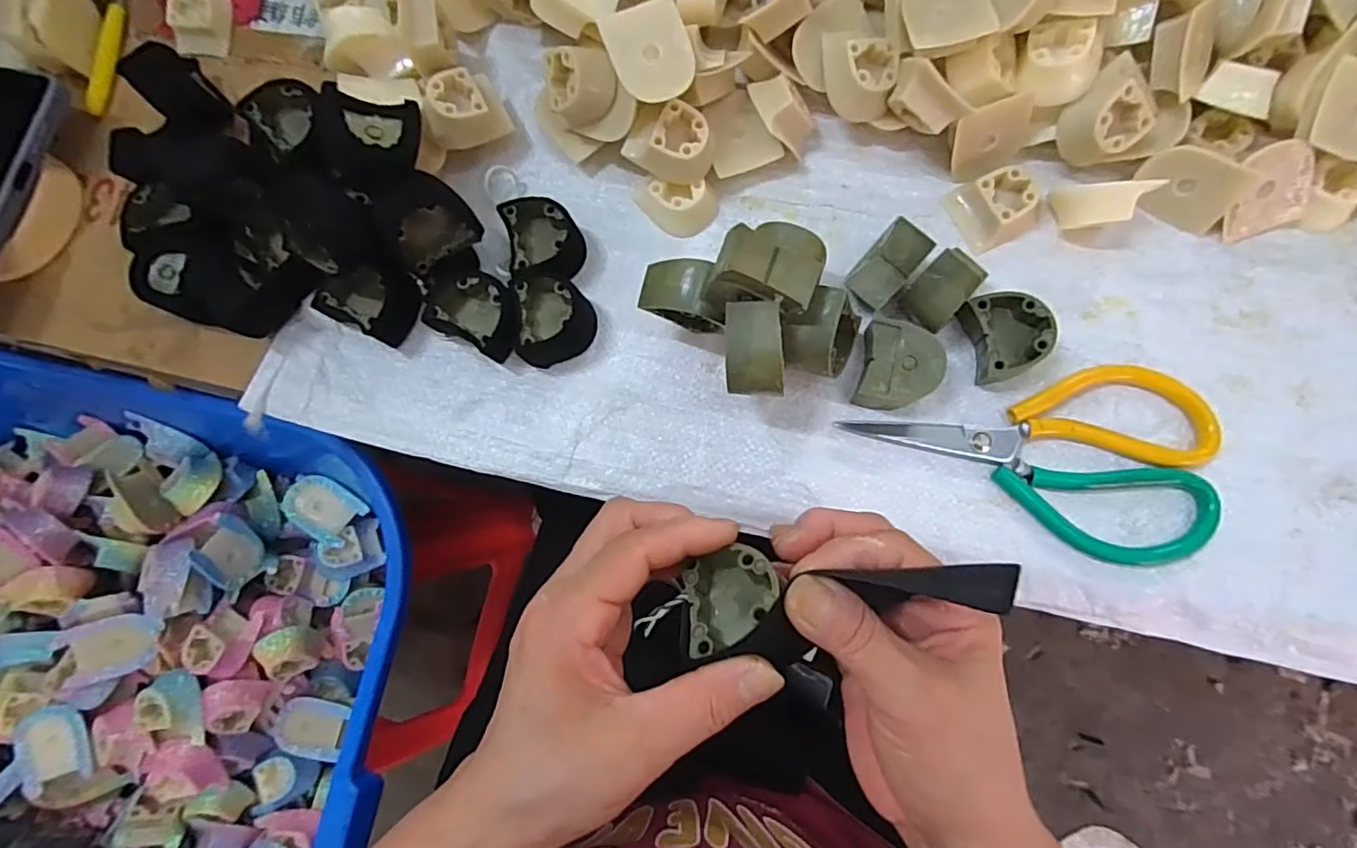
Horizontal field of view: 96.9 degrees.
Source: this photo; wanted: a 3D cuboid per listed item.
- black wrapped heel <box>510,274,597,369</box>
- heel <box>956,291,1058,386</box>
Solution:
[{"bbox_3d":[-0.072,-0.060,0.351,0.042,0.027,0.047,1,82,4],"label":"black wrapped heel"},{"bbox_3d":[0.180,-0.049,0.332,0.036,0.027,0.045,-19,81,1],"label":"heel"}]

